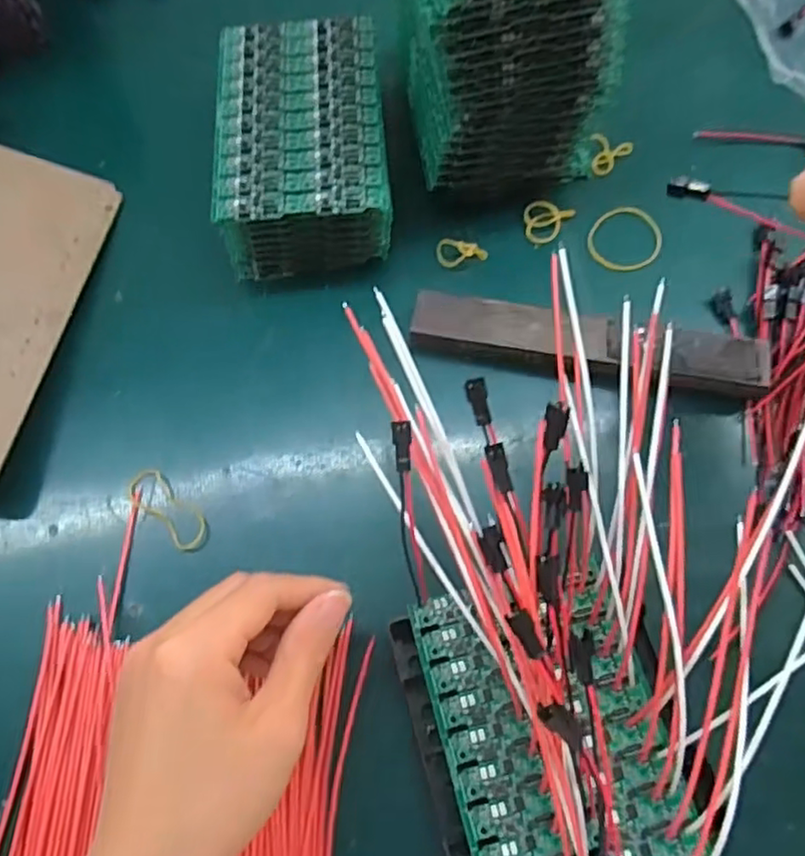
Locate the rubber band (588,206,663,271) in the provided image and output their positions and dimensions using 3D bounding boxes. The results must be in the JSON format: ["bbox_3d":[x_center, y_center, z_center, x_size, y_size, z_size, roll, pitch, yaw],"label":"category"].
[{"bbox_3d":[0.134,-0.113,0.389,0.041,0.004,0.045,0,70,1],"label":"rubber band"}]

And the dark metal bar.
[{"bbox_3d":[0.098,-0.043,0.352,0.183,0.024,0.032,11,70,5],"label":"dark metal bar"}]

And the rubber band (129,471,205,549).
[{"bbox_3d":[-0.123,0.042,0.341,0.051,0.004,0.021,38,75,14],"label":"rubber band"}]

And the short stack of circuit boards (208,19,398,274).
[{"bbox_3d":[-0.058,-0.163,0.383,0.092,0.056,0.138,-5,70,-1],"label":"short stack of circuit boards"}]

